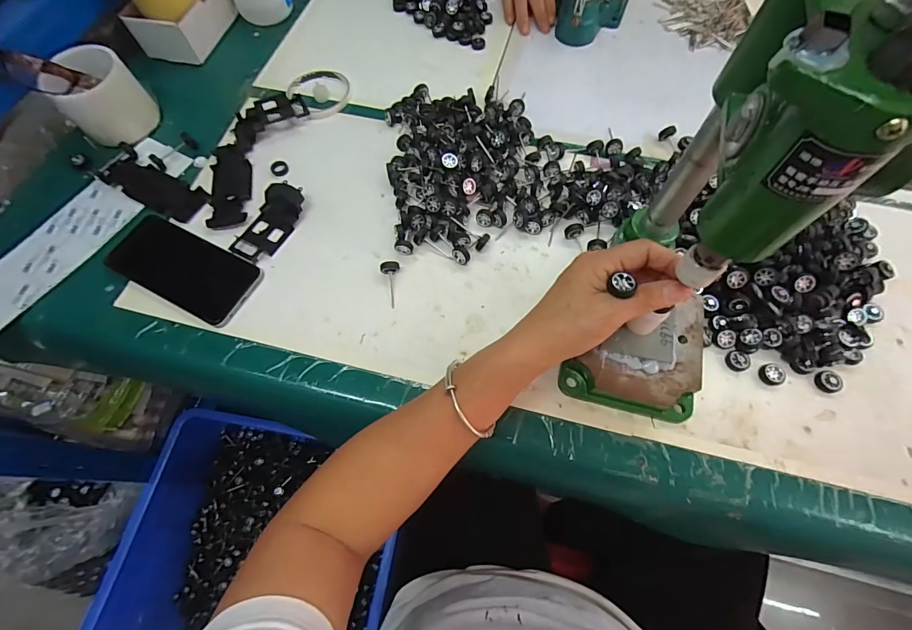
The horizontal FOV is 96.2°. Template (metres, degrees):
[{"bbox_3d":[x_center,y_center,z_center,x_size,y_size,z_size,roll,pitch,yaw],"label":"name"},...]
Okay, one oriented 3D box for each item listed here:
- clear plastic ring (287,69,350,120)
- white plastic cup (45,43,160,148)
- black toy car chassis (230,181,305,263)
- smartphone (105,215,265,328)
[{"bbox_3d":[-0.183,-0.298,0.540,0.078,0.015,0.089,-38,71,-15],"label":"clear plastic ring"},{"bbox_3d":[-0.422,-0.259,0.492,0.085,0.083,0.074,-40,71,-16],"label":"white plastic cup"},{"bbox_3d":[-0.207,-0.104,0.447,0.049,0.024,0.093,23,68,10],"label":"black toy car chassis"},{"bbox_3d":[-0.290,-0.051,0.435,0.168,0.007,0.074,25,68,11],"label":"smartphone"}]

